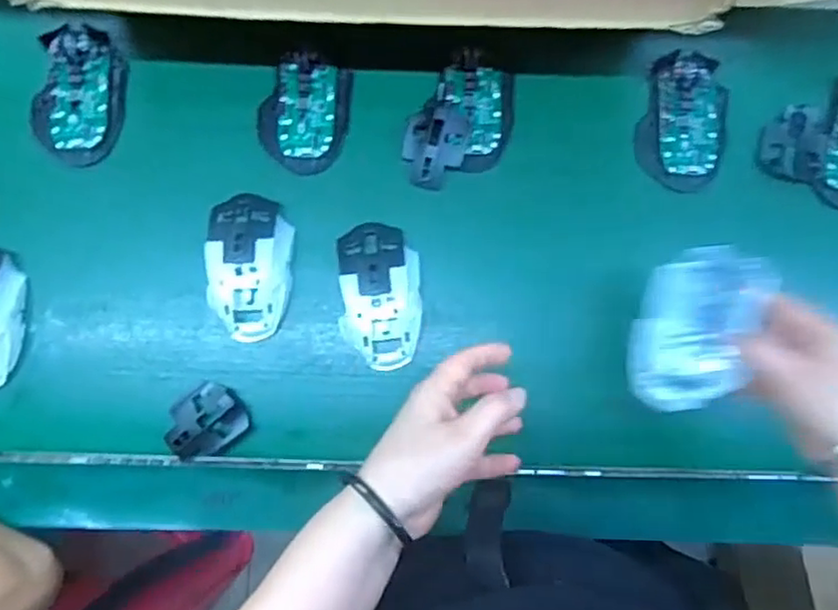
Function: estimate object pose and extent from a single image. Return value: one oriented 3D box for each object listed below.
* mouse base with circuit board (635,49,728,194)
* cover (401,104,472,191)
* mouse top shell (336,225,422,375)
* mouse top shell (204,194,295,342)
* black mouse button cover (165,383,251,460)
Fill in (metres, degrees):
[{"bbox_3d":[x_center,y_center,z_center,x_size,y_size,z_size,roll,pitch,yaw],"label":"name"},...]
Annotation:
[{"bbox_3d":[0.224,-0.155,0.556,0.070,0.012,0.112,12,84,2],"label":"mouse base with circuit board"},{"bbox_3d":[0.012,-0.131,0.546,0.051,0.012,0.062,17,84,2],"label":"cover"},{"bbox_3d":[-0.032,-0.008,0.533,0.066,0.040,0.118,-2,84,0],"label":"mouse top shell"},{"bbox_3d":[-0.137,-0.031,0.533,0.071,0.043,0.117,2,84,1],"label":"mouse top shell"},{"bbox_3d":[-0.172,0.096,0.531,0.064,0.020,0.050,-41,85,-4],"label":"black mouse button cover"}]

